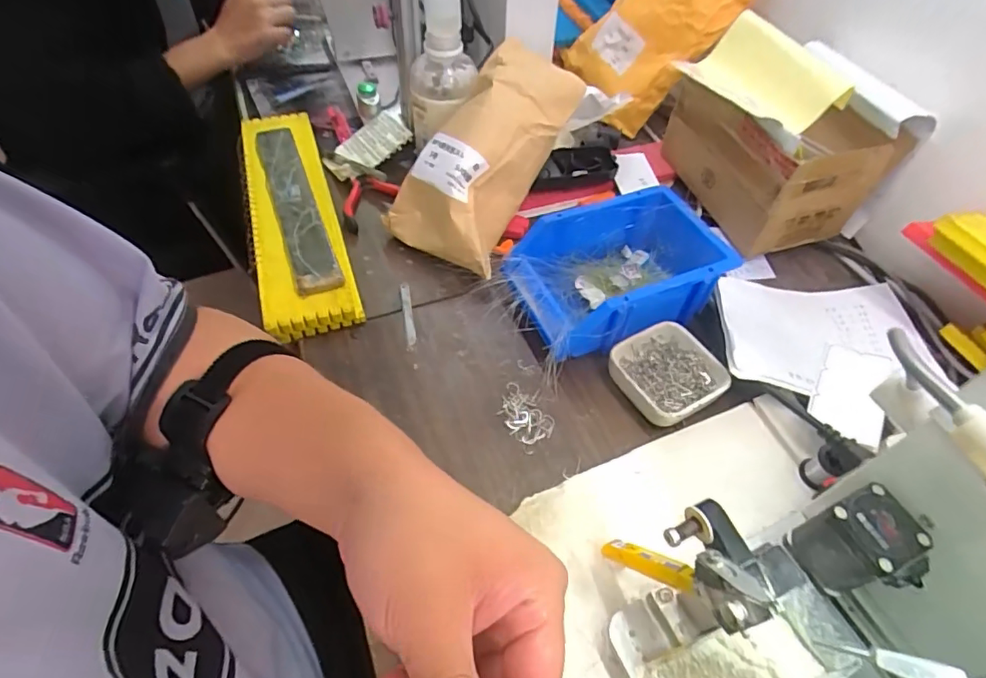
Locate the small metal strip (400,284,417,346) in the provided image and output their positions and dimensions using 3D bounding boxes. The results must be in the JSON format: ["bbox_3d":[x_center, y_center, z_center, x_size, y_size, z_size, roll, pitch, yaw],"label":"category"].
[{"bbox_3d":[-0.082,-0.024,0.517,0.010,0.006,0.075,-8,52,-8],"label":"small metal strip"}]

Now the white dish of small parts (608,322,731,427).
[{"bbox_3d":[0.149,0.033,0.466,0.092,0.030,0.081,-26,57,-20],"label":"white dish of small parts"}]

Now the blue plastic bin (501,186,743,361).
[{"bbox_3d":[0.114,-0.059,0.508,0.191,0.080,0.127,-20,55,-17],"label":"blue plastic bin"}]

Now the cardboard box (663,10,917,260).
[{"bbox_3d":[0.291,-0.220,0.565,0.155,0.162,0.191,-12,53,-11],"label":"cardboard box"}]

